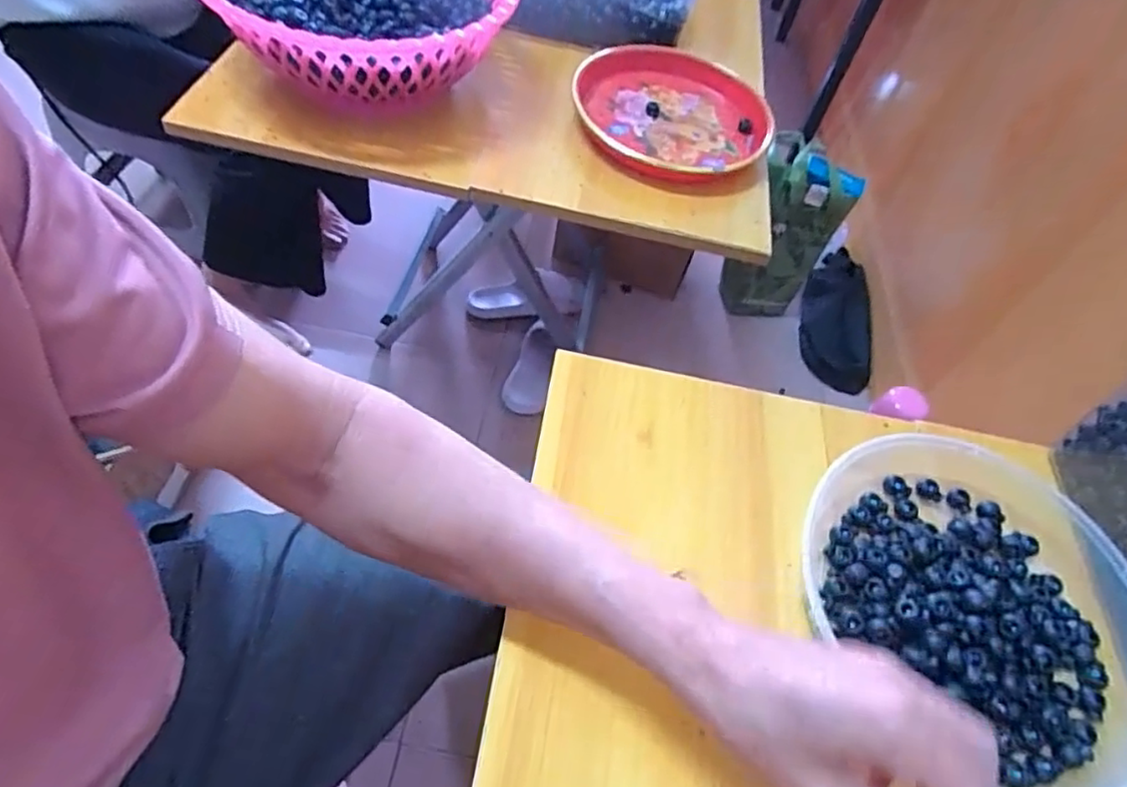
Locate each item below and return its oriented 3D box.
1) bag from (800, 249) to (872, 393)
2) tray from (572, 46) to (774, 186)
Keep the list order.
[{"bbox_3d":[0.582,-0.166,1.355,0.180,0.126,0.263,28,55,11],"label":"bag"},{"bbox_3d":[0.123,-0.312,0.716,0.215,0.038,0.215,4,54,-6],"label":"tray"}]

